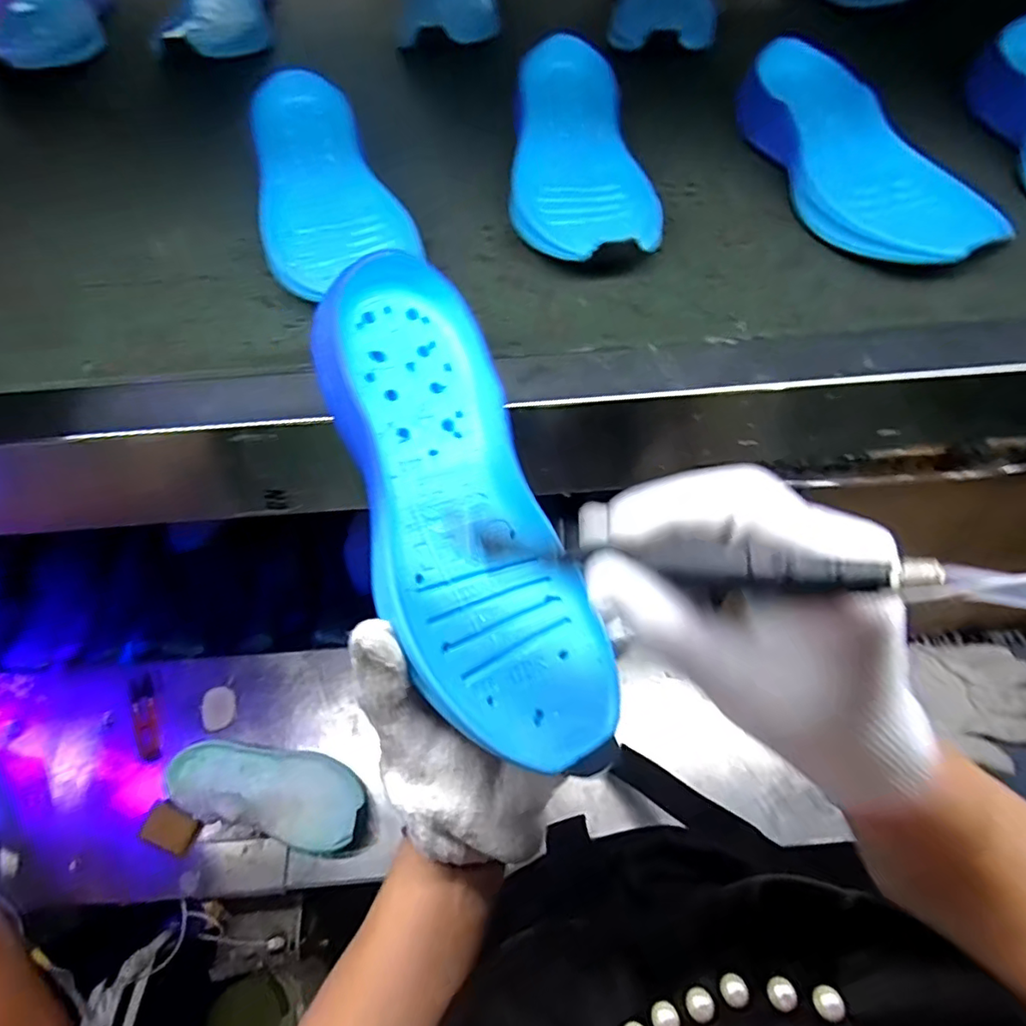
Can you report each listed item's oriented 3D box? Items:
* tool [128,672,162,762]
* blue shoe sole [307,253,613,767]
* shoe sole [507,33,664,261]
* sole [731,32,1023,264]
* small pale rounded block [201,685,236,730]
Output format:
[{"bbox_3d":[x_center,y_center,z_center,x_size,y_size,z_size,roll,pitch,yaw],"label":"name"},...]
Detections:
[{"bbox_3d":[-0.410,0.228,0.639,0.024,0.005,0.097,-21,63,-14],"label":"tool"},{"bbox_3d":[-0.027,-0.005,0.269,0.085,0.030,0.244,-20,84,-10],"label":"blue shoe sole"},{"bbox_3d":[0.048,-0.264,0.416,0.096,0.051,0.204,1,60,-2],"label":"shoe sole"},{"bbox_3d":[0.238,-0.253,0.409,0.092,0.042,0.242,-17,62,-10],"label":"sole"},{"bbox_3d":[-0.329,0.218,0.641,0.033,0.008,0.047,-14,62,-10],"label":"small pale rounded block"}]

